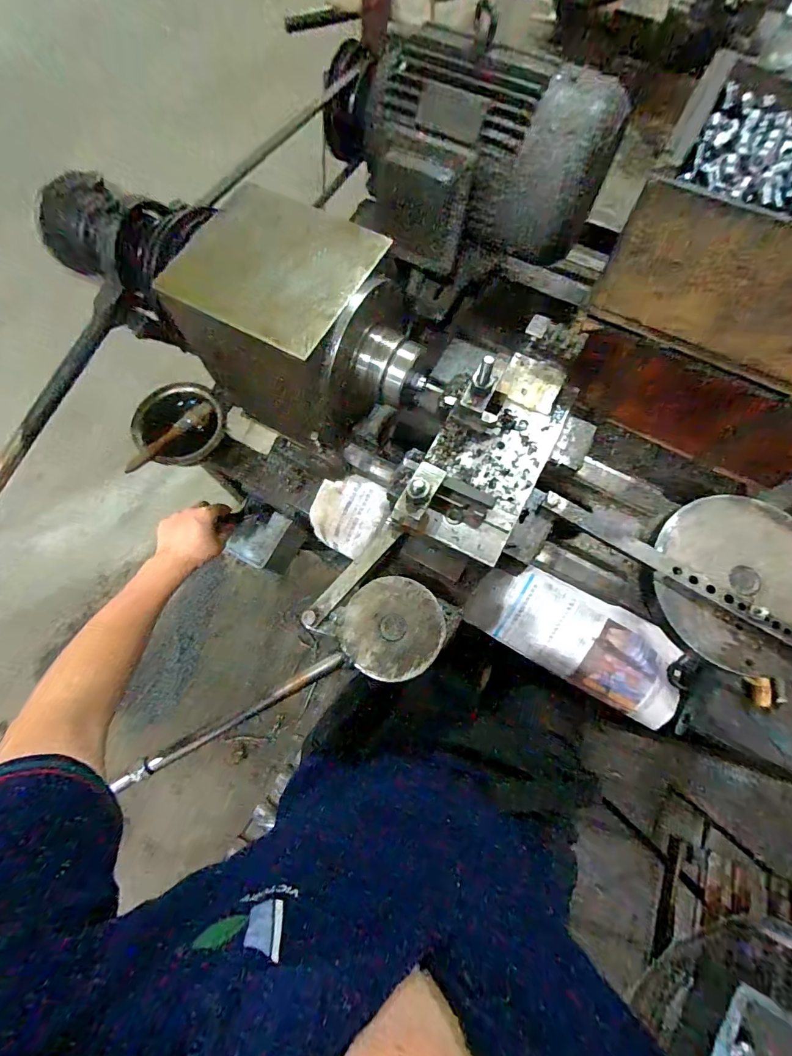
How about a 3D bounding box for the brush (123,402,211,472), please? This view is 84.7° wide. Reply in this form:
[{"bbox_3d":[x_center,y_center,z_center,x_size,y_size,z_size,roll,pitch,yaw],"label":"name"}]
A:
[{"bbox_3d":[-0.330,-0.133,0.631,0.020,0.012,0.146,41,77,12],"label":"brush"}]

